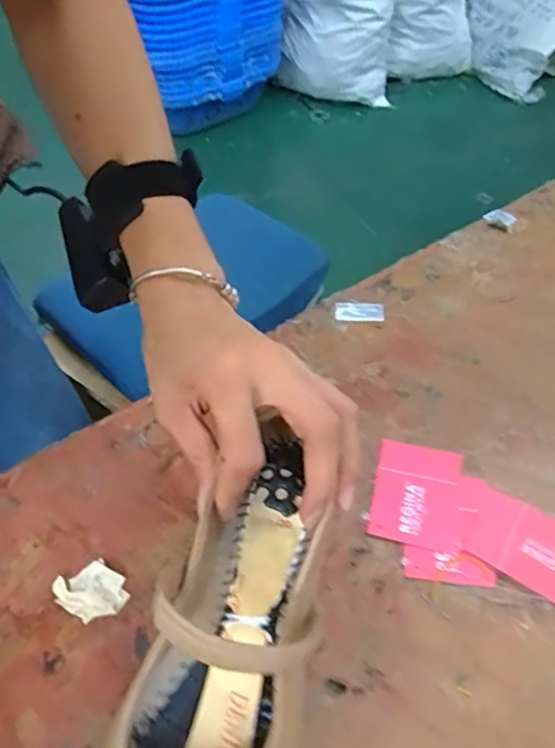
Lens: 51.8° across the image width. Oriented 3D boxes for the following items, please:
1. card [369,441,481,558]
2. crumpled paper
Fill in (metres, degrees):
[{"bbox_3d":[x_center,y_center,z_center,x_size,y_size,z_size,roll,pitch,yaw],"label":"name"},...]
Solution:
[{"bbox_3d":[0.098,0.082,0.386,0.064,0.004,0.073,11,53,9],"label":"card"},{"bbox_3d":[-0.113,0.131,0.347,0.040,0.008,0.032,27,57,20],"label":"crumpled paper"}]

